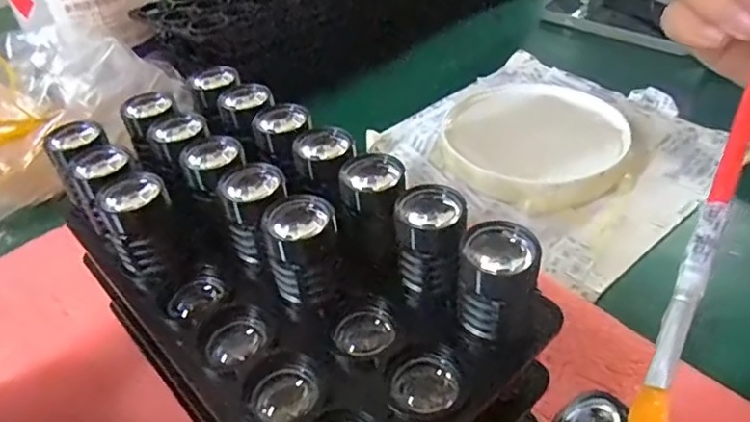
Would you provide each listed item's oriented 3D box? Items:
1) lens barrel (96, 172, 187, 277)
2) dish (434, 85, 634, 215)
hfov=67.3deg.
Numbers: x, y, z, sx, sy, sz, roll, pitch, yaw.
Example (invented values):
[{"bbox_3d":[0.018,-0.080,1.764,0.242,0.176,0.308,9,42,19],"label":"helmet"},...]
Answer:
[{"bbox_3d":[-0.082,0.006,0.202,0.022,0.033,0.027,-20,41,-17],"label":"lens barrel"},{"bbox_3d":[0.104,-0.045,0.373,0.118,0.021,0.116,-4,39,3],"label":"dish"}]

